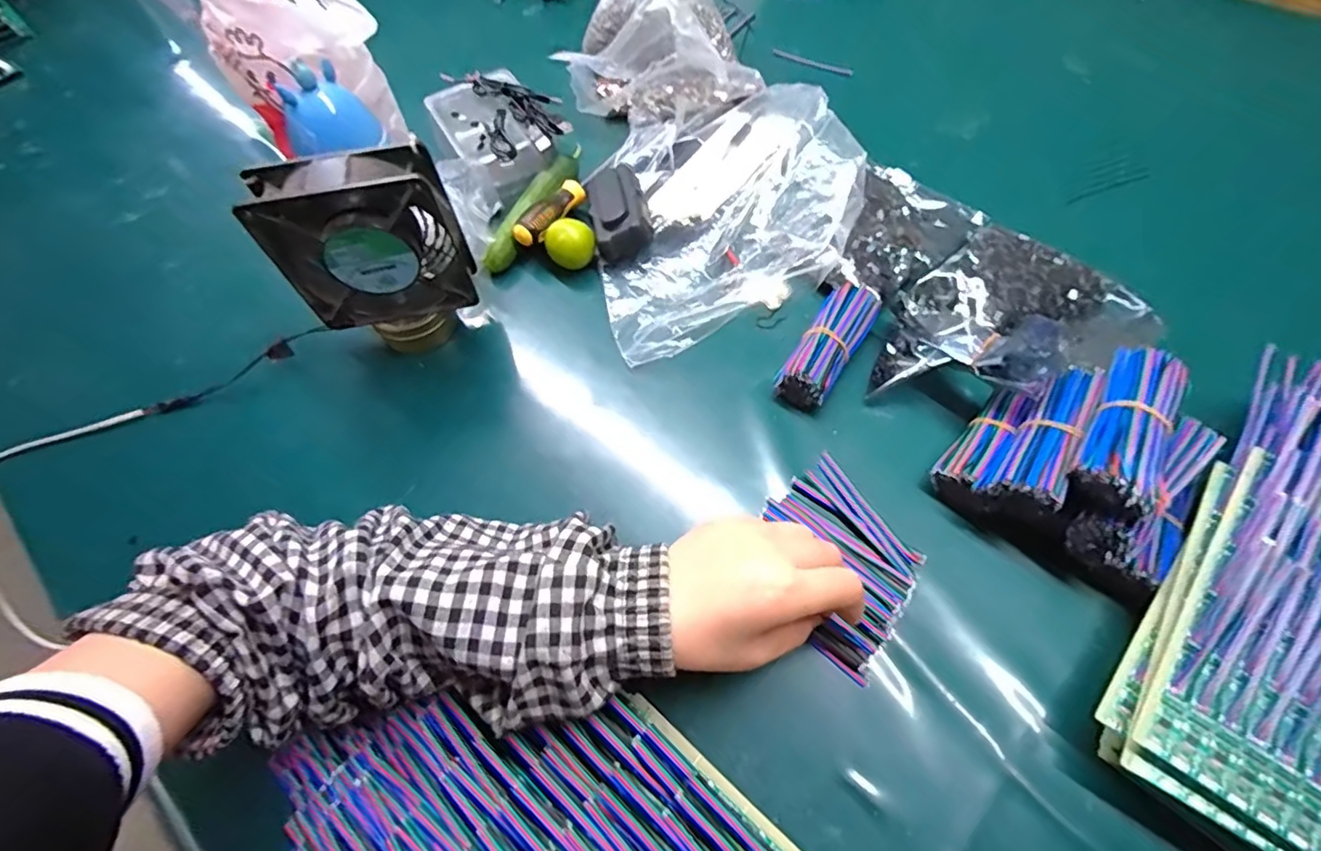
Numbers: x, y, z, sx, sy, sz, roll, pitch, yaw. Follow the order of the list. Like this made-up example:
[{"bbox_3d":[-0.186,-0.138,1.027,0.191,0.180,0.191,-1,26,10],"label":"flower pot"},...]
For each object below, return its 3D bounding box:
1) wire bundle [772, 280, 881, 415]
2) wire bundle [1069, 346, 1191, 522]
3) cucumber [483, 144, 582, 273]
[{"bbox_3d":[0.130,-0.062,0.440,0.044,0.041,0.110,33,69,19],"label":"wire bundle"},{"bbox_3d":[0.273,0.000,0.333,0.038,0.032,0.103,26,67,16],"label":"wire bundle"},{"bbox_3d":[-0.116,-0.207,0.533,0.032,0.026,0.160,16,64,12],"label":"cucumber"}]

